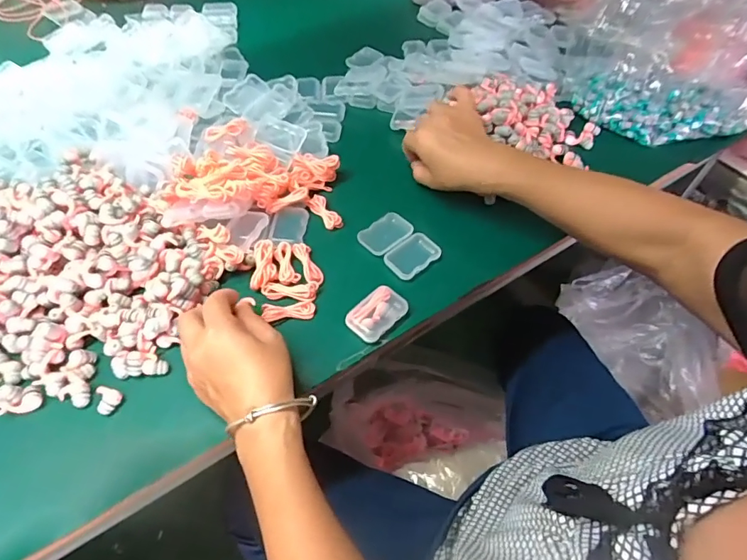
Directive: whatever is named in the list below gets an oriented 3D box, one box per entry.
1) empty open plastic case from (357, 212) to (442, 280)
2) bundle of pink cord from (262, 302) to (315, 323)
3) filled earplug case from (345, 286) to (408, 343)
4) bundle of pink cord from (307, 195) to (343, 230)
[{"bbox_3d":[0.027,-0.037,0.486,0.056,0.011,0.075,-35,63,-25],"label":"empty open plastic case"},{"bbox_3d":[-0.077,0.028,0.431,0.046,0.012,0.014,-7,55,-8],"label":"bundle of pink cord"},{"bbox_3d":[0.004,0.032,0.433,0.035,0.017,0.056,38,61,22],"label":"filled earplug case"},{"bbox_3d":[-0.054,-0.074,0.507,0.022,0.013,0.048,-26,60,-20],"label":"bundle of pink cord"}]

